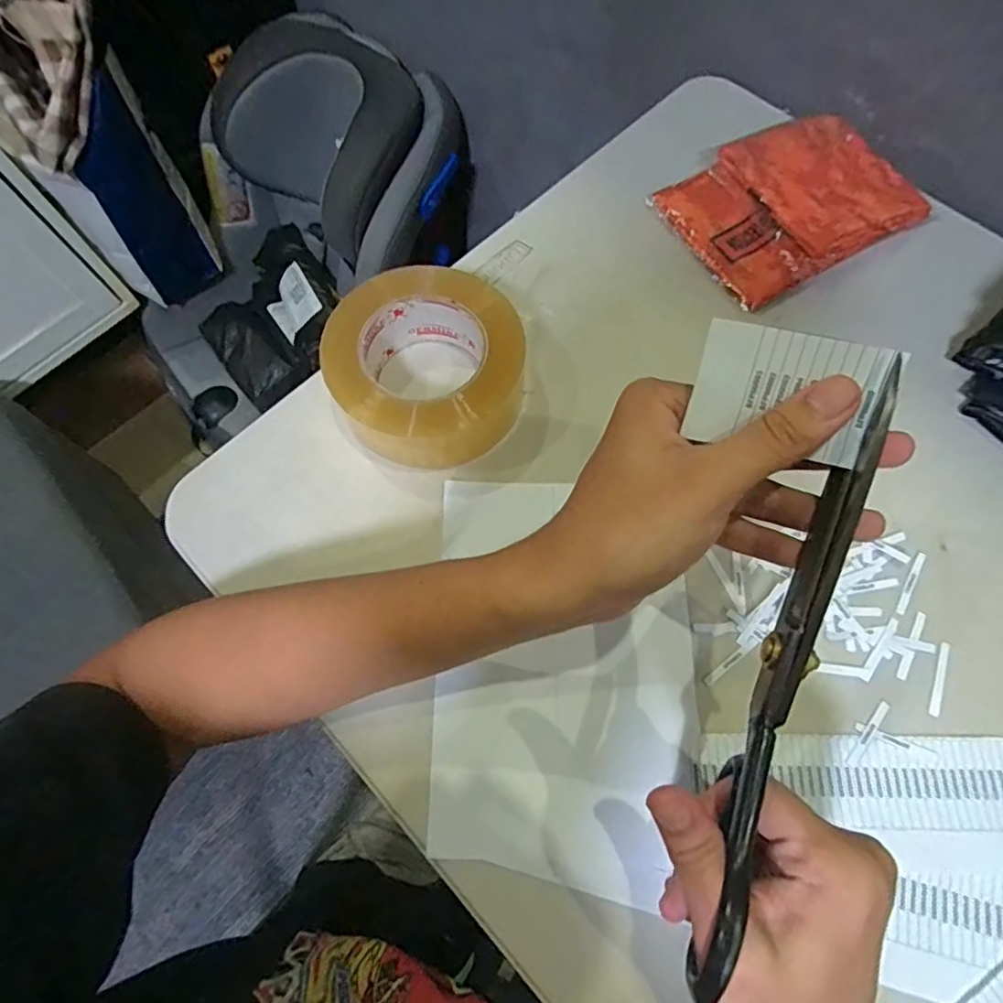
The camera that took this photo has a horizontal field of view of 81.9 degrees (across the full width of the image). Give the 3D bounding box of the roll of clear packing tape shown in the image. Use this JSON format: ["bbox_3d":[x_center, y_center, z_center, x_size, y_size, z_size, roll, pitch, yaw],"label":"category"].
[{"bbox_3d":[-0.050,-0.086,0.378,0.114,0.068,0.112,-1,68,1],"label":"roll of clear packing tape"}]

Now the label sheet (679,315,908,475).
[{"bbox_3d":[0.105,-0.040,0.212,0.066,0.005,0.043,12,106,0],"label":"label sheet"}]

